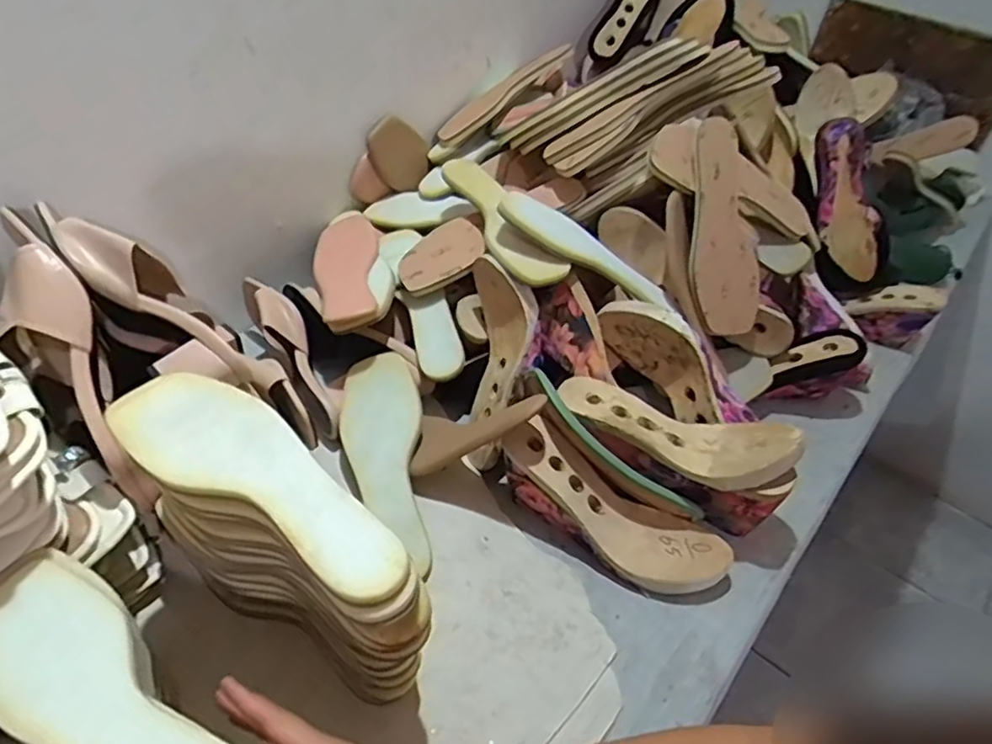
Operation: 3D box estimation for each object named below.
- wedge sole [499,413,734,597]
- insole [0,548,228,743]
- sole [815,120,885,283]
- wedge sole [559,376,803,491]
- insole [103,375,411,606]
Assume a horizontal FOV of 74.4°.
[{"bbox_3d":[0.114,0.129,0.645,0.236,0.059,0.084,37,50,4],"label":"wedge sole"},{"bbox_3d":[-0.245,0.200,0.405,0.248,0.013,0.082,29,49,22],"label":"insole"},{"bbox_3d":[0.485,-0.239,0.915,0.065,0.092,0.227,-8,86,-14],"label":"sole"},{"bbox_3d":[0.179,0.050,0.656,0.235,0.049,0.083,23,47,17],"label":"wedge sole"},{"bbox_3d":[-0.154,0.068,0.429,0.237,0.011,0.078,29,49,22],"label":"insole"}]

